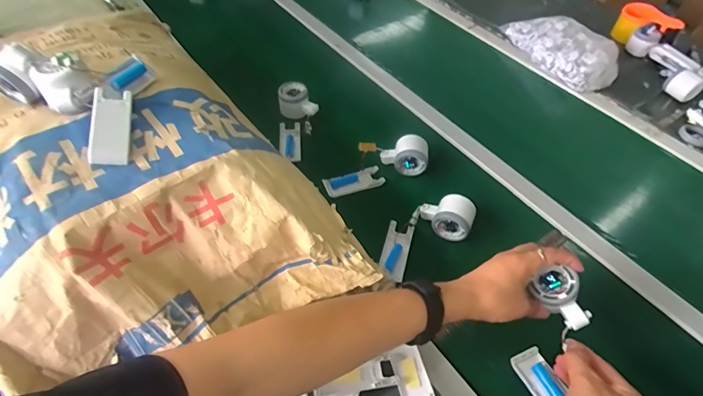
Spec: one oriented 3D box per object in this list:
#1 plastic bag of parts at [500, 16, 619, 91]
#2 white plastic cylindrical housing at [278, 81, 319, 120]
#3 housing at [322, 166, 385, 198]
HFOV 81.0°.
[{"bbox_3d":[0.498,-0.356,0.987,0.139,0.093,0.298,-13,52,-12],"label":"plastic bag of parts"},{"bbox_3d":[-0.107,-0.198,0.829,0.075,0.047,0.053,-2,51,-4],"label":"white plastic cylindrical housing"},{"bbox_3d":[0.004,-0.028,0.725,0.103,0.013,0.043,-13,52,-12],"label":"housing"}]

